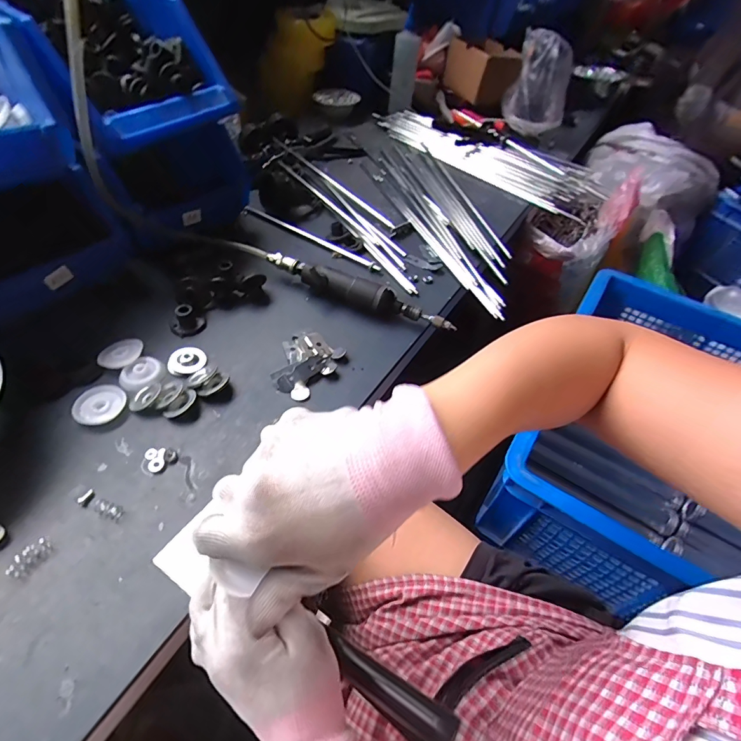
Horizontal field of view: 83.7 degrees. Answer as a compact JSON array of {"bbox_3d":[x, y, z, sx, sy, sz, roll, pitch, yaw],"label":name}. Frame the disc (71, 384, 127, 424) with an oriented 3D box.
[{"bbox_3d":[-0.290,0.036,0.443,0.049,0.009,0.043,-17,53,-19],"label":"disc"}]

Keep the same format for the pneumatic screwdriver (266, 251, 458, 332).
[{"bbox_3d":[-0.022,-0.109,0.573,0.279,0.035,0.032,22,51,14],"label":"pneumatic screwdriver"}]

